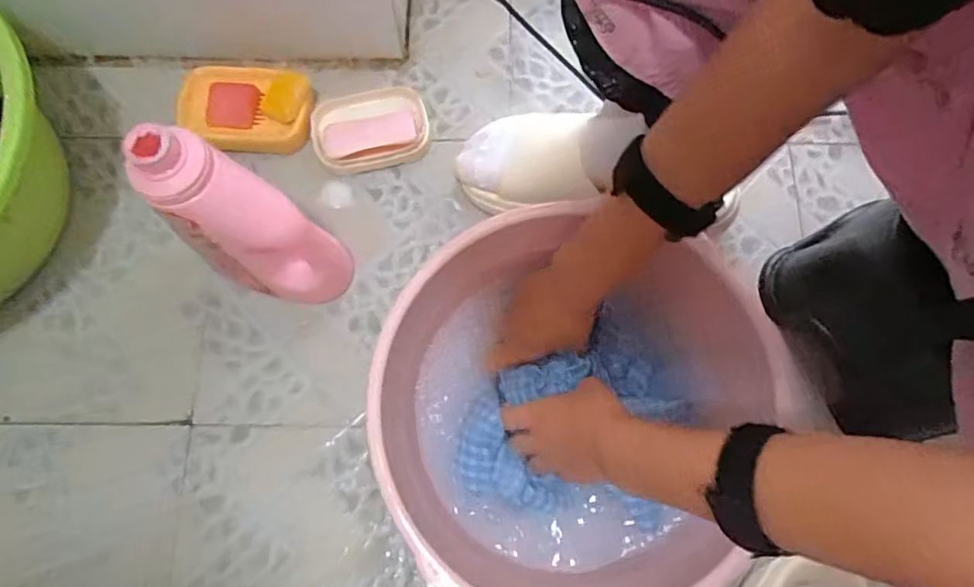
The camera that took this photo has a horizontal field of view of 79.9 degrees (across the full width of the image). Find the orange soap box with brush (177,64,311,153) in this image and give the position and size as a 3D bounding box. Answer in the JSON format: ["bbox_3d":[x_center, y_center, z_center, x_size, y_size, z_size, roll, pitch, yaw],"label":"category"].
[{"bbox_3d":[-0.258,-0.198,0.615,0.144,0.023,0.091,2,75,-1],"label":"orange soap box with brush"}]

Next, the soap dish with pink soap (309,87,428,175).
[{"bbox_3d":[-0.122,-0.173,0.610,0.116,0.025,0.082,-13,76,-5],"label":"soap dish with pink soap"}]

